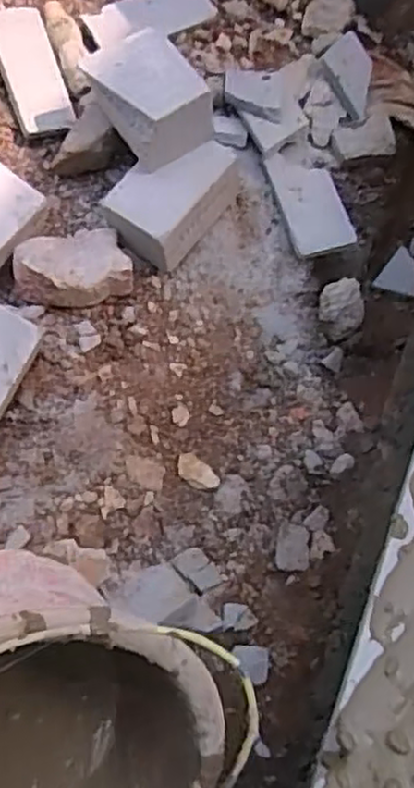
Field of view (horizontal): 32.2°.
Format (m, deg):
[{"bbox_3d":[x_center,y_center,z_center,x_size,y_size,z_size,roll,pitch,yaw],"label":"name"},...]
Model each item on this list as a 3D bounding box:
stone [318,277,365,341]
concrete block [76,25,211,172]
[{"bbox_3d":[0.225,-0.148,1.224,0.102,0.089,0.068,-32,61,-10],"label":"stone"},{"bbox_3d":[-0.096,-0.477,1.152,0.146,0.112,0.186,-28,66,-15],"label":"concrete block"}]

